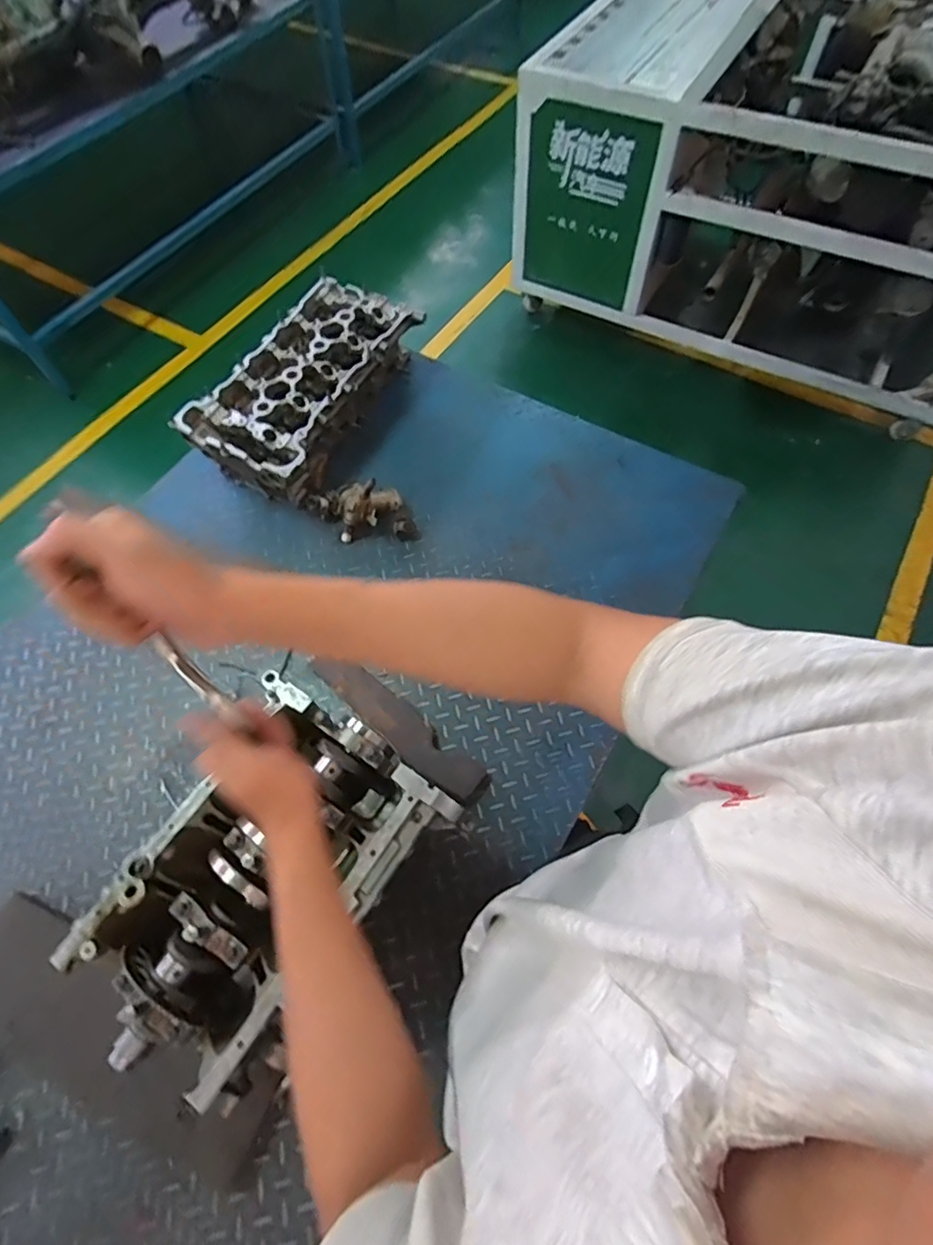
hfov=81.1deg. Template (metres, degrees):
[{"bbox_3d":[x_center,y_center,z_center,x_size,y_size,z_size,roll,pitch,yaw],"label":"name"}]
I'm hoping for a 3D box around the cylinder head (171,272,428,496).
[{"bbox_3d":[-0.331,-0.488,1.150,0.271,0.139,0.492,23,67,12],"label":"cylinder head"}]

